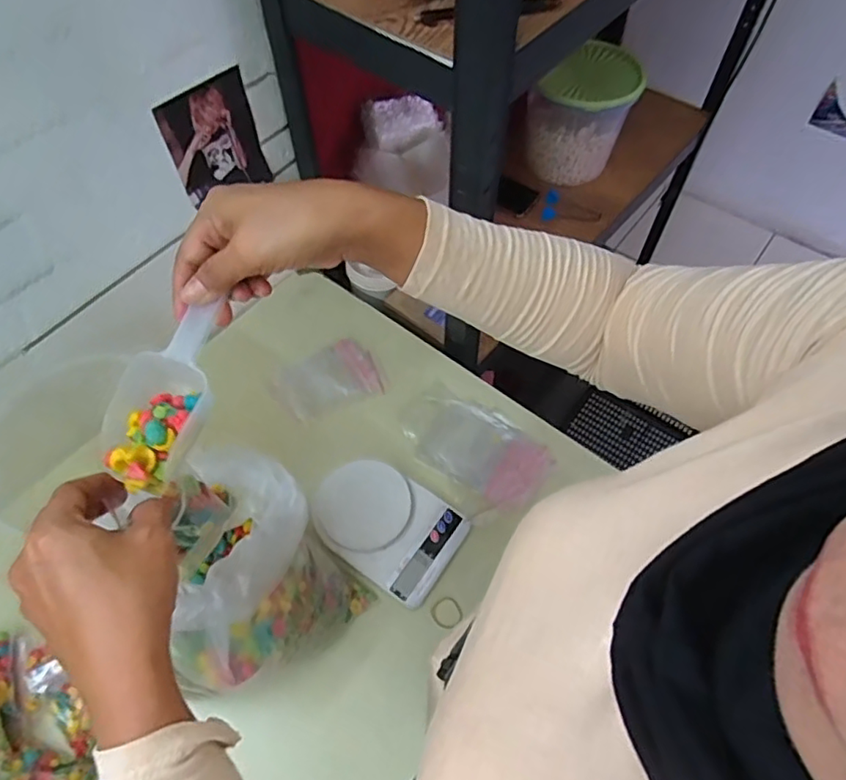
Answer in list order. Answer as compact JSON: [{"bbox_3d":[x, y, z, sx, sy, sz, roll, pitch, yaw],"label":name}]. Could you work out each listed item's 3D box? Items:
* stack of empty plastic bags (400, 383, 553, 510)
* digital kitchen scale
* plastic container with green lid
[{"bbox_3d":[0.066,0.067,0.781,0.203,0.012,0.117,32,65,18],"label":"stack of empty plastic bags"},{"bbox_3d":[-0.047,0.165,0.723,0.181,0.025,0.129,30,64,17],"label":"digital kitchen scale"},{"bbox_3d":[0.309,-0.528,1.137,0.185,0.216,0.181,21,62,13],"label":"plastic container with green lid"}]

